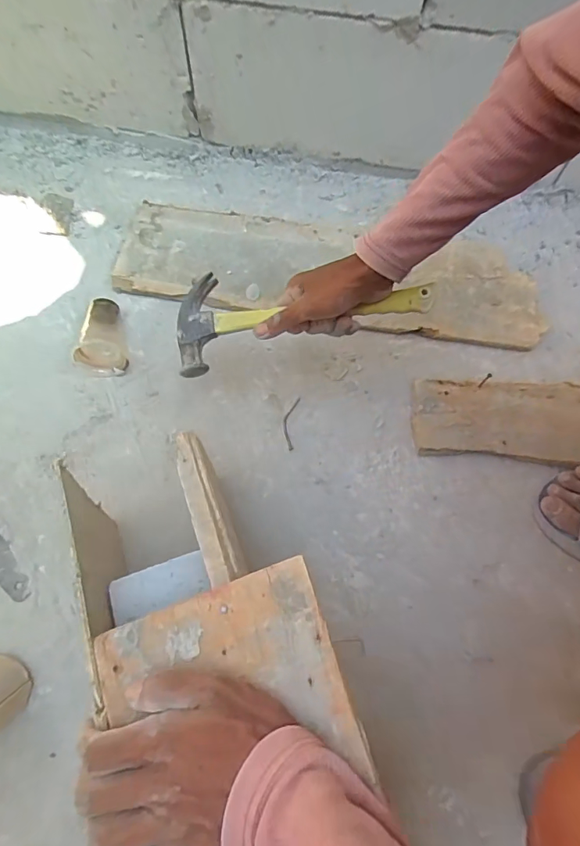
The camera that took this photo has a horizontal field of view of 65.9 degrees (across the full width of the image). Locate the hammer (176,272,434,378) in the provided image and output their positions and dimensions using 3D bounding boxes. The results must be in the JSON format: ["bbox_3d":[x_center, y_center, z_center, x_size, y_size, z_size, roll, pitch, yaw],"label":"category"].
[{"bbox_3d":[0.012,-0.123,0.489,0.276,0.037,0.102,-7,68,6],"label":"hammer"}]

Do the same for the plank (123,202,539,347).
[{"bbox_3d":[0.059,-0.228,0.675,0.615,0.032,0.170,9,68,2],"label":"plank"}]

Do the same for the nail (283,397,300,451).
[{"bbox_3d":[0.000,0.000,0.592,0.017,0.006,0.072,7,68,1],"label":"nail"}]

